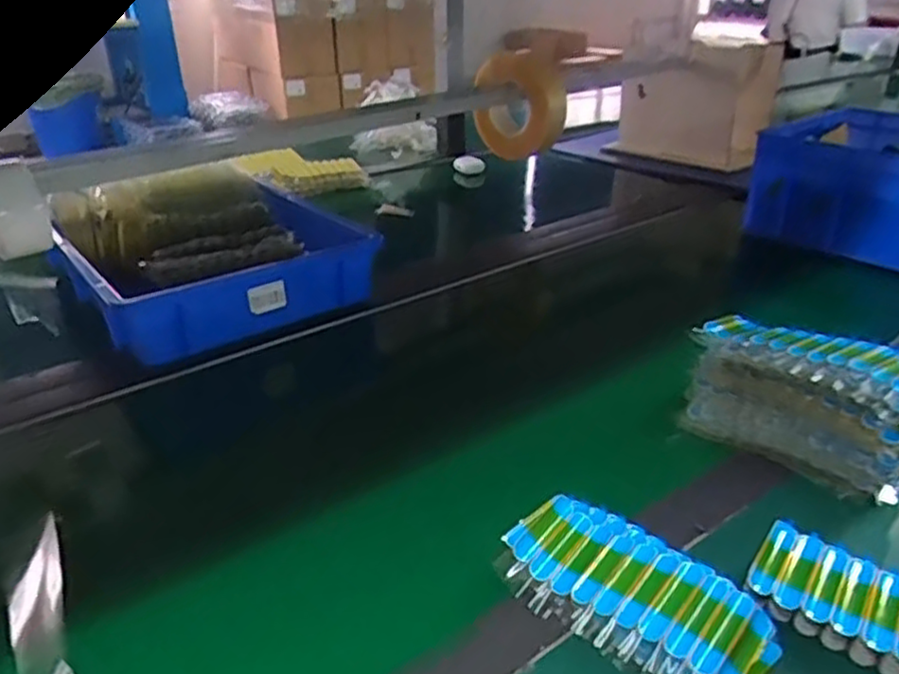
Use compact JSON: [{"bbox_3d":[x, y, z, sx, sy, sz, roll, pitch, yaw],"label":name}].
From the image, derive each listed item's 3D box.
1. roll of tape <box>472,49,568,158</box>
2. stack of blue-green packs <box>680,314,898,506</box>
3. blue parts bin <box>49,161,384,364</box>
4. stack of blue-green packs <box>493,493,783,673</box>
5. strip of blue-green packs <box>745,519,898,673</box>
[{"bbox_3d":[0.105,-0.351,1.078,0.174,0.165,0.046,22,55,26],"label":"roll of tape"},{"bbox_3d":[0.284,0.050,0.569,0.177,0.101,0.078,25,37,37],"label":"stack of blue-green packs"},{"bbox_3d":[-0.297,-0.109,0.845,0.286,0.080,0.360,-21,35,-33],"label":"blue parts bin"},{"bbox_3d":[0.109,0.156,0.436,0.087,0.027,0.162,-26,38,-38],"label":"stack of blue-green packs"},{"bbox_3d":[0.260,0.169,0.412,0.155,0.038,0.067,21,35,32],"label":"strip of blue-green packs"}]

